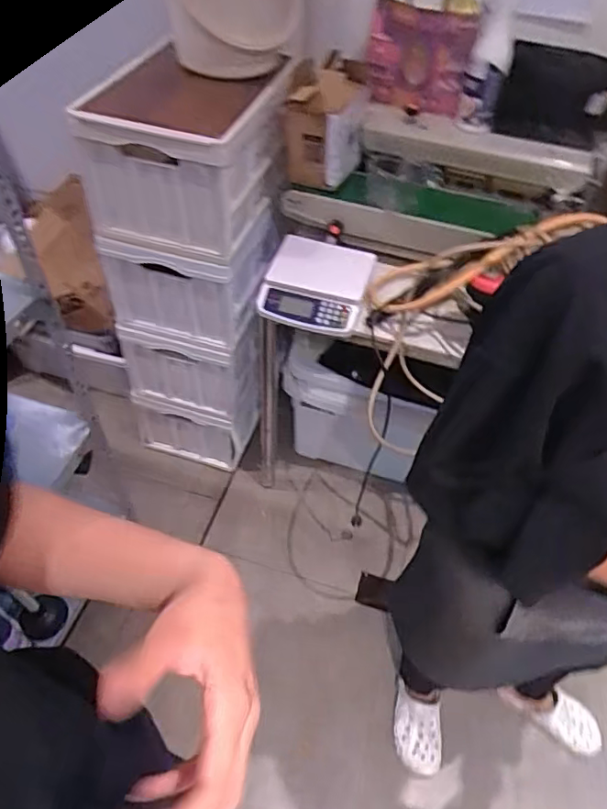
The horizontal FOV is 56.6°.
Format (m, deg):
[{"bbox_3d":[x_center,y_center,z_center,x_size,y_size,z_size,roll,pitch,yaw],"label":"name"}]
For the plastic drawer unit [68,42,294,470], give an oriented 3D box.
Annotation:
[{"bbox_3d":[-0.276,-0.326,1.626,0.388,1.038,0.432,12,50,6],"label":"plastic drawer unit"}]

